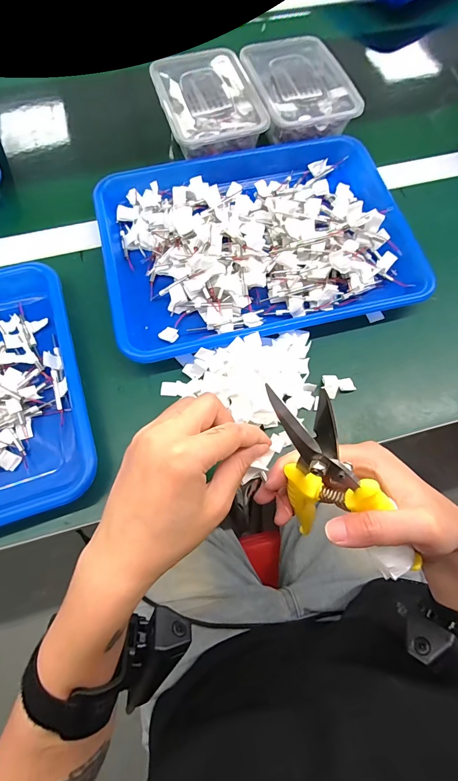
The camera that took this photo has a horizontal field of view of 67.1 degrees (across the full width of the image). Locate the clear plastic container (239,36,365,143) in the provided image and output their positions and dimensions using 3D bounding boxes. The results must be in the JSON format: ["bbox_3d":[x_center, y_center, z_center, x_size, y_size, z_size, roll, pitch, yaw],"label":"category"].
[{"bbox_3d":[0.086,-0.390,0.450,0.117,0.040,0.164,-13,72,-7],"label":"clear plastic container"}]

